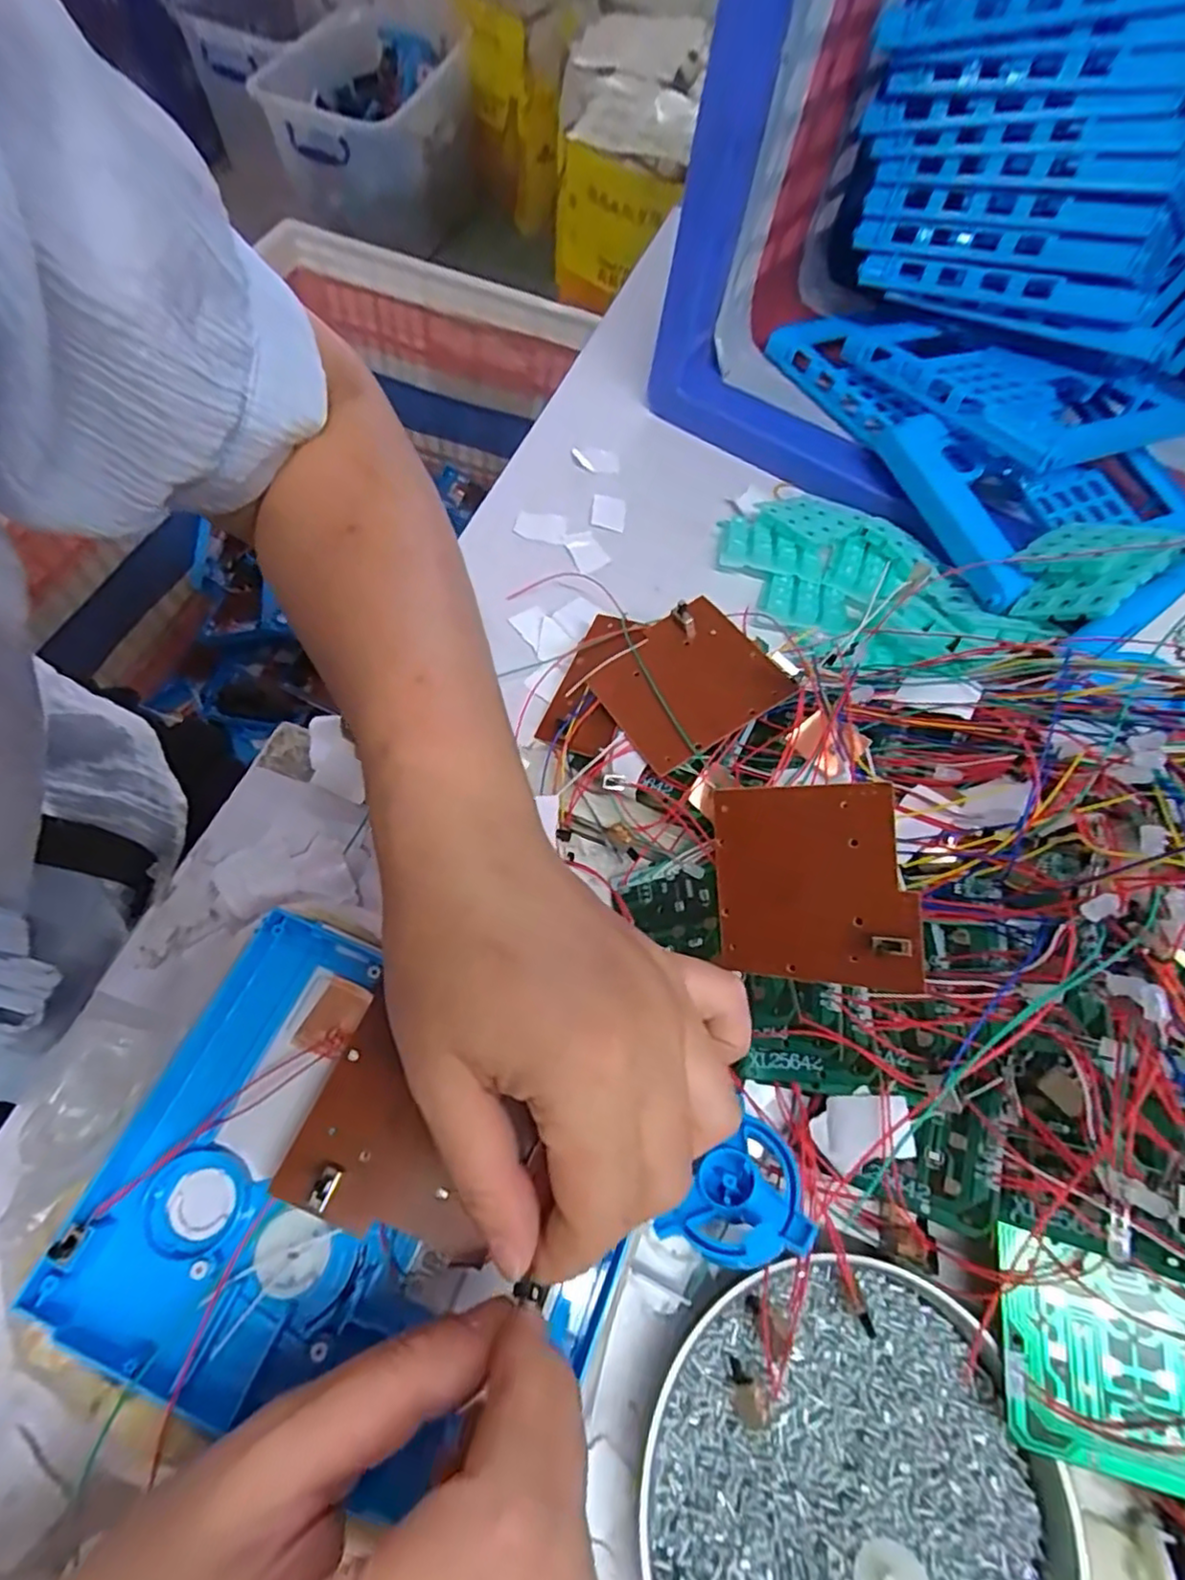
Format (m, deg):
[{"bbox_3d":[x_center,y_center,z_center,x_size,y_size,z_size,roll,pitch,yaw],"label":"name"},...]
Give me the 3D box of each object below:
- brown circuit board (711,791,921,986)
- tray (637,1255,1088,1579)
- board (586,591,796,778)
[{"bbox_3d":[0.080,0.036,0.252,0.073,0.004,0.072,-1,92,38],"label":"brown circuit board"},{"bbox_3d":[0.087,0.230,0.215,0.135,0.020,0.129,11,63,0],"label":"tray"},{"bbox_3d":[0.042,-0.050,0.308,0.073,0.007,0.071,-32,55,-7],"label":"board"}]

